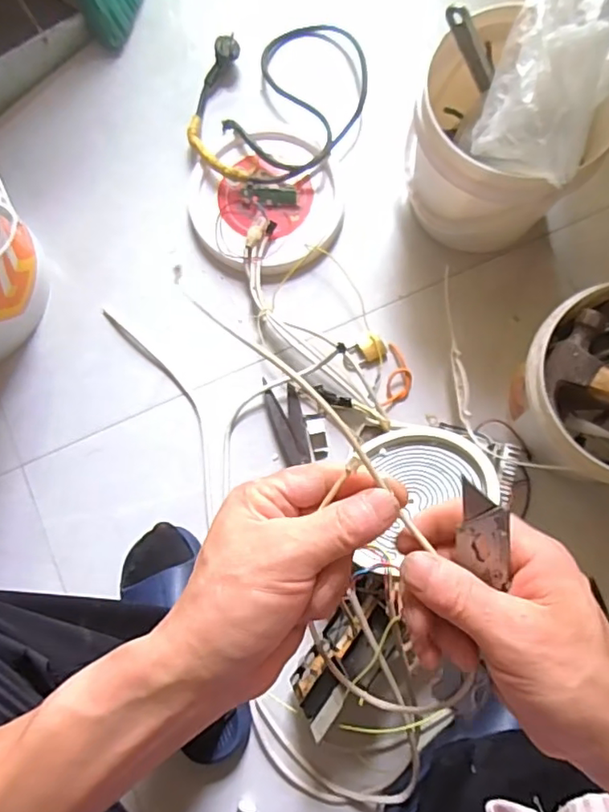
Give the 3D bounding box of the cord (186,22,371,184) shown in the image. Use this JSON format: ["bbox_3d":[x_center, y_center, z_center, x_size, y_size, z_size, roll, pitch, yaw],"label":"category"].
[{"bbox_3d":[-0.038,-0.465,0.860,0.244,0.060,0.313,29,80,7],"label":"cord"}]

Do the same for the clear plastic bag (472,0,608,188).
[{"bbox_3d":[0.300,-0.393,0.620,0.159,0.144,0.277,39,82,8],"label":"clear plastic bag"}]

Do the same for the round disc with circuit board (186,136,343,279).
[{"bbox_3d":[-0.058,-0.292,0.827,0.219,0.047,0.206,0,78,1],"label":"round disc with circuit board"}]

